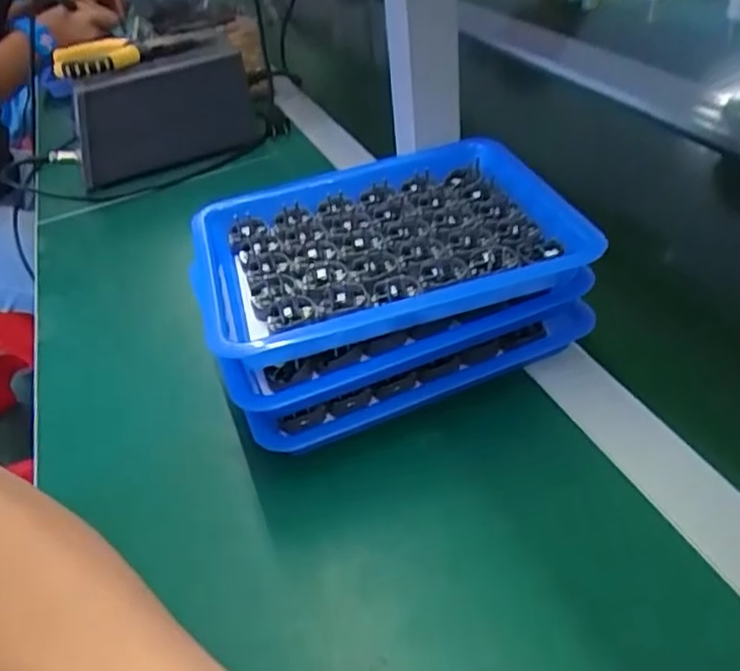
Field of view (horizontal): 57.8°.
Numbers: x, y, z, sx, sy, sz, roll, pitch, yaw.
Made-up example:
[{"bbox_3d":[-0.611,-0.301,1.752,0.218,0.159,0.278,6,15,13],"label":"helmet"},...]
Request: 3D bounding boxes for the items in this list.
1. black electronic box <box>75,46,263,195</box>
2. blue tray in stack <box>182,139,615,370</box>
[{"bbox_3d":[-0.212,-0.227,0.701,0.190,0.107,0.038,-24,42,-20],"label":"black electronic box"},{"bbox_3d":[0.004,-0.055,0.407,0.218,0.033,0.171,-16,40,-12],"label":"blue tray in stack"}]

